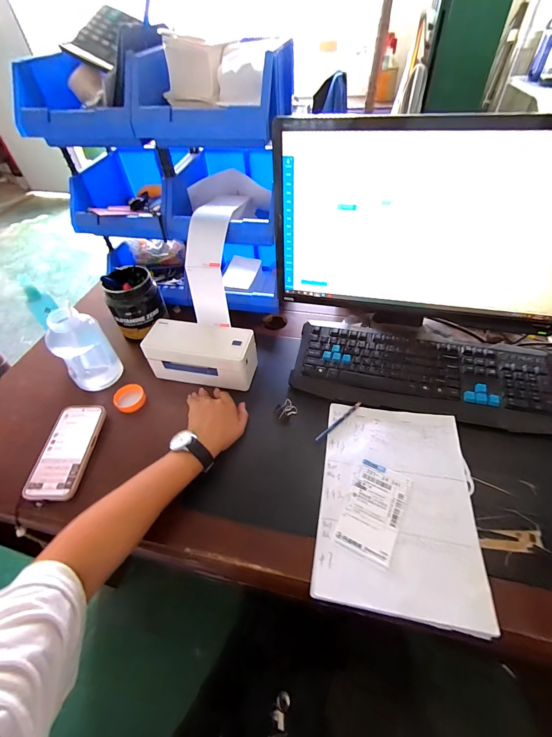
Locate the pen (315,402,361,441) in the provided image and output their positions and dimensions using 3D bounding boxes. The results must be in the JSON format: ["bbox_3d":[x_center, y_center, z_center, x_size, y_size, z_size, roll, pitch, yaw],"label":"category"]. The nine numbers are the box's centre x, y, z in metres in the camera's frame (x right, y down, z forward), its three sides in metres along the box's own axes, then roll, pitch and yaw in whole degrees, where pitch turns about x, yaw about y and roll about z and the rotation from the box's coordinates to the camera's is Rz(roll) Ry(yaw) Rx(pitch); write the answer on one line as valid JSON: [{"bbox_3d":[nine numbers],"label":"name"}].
[{"bbox_3d":[0.111,0.091,0.564,0.108,0.006,0.009,-34,55,-24],"label":"pen"}]

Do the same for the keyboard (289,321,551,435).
[{"bbox_3d":[0.269,0.003,0.605,0.451,0.031,0.175,11,50,13],"label":"keyboard"}]

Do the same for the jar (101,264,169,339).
[{"bbox_3d":[-0.307,-0.146,0.700,0.104,0.115,0.096,-2,49,2],"label":"jar"}]

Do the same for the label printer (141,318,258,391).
[{"bbox_3d":[-0.146,-0.026,0.627,0.202,0.087,0.088,9,50,11],"label":"label printer"}]

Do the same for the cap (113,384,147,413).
[{"bbox_3d":[-0.274,0.056,0.607,0.054,0.026,0.044,-34,55,-24],"label":"cap"}]

